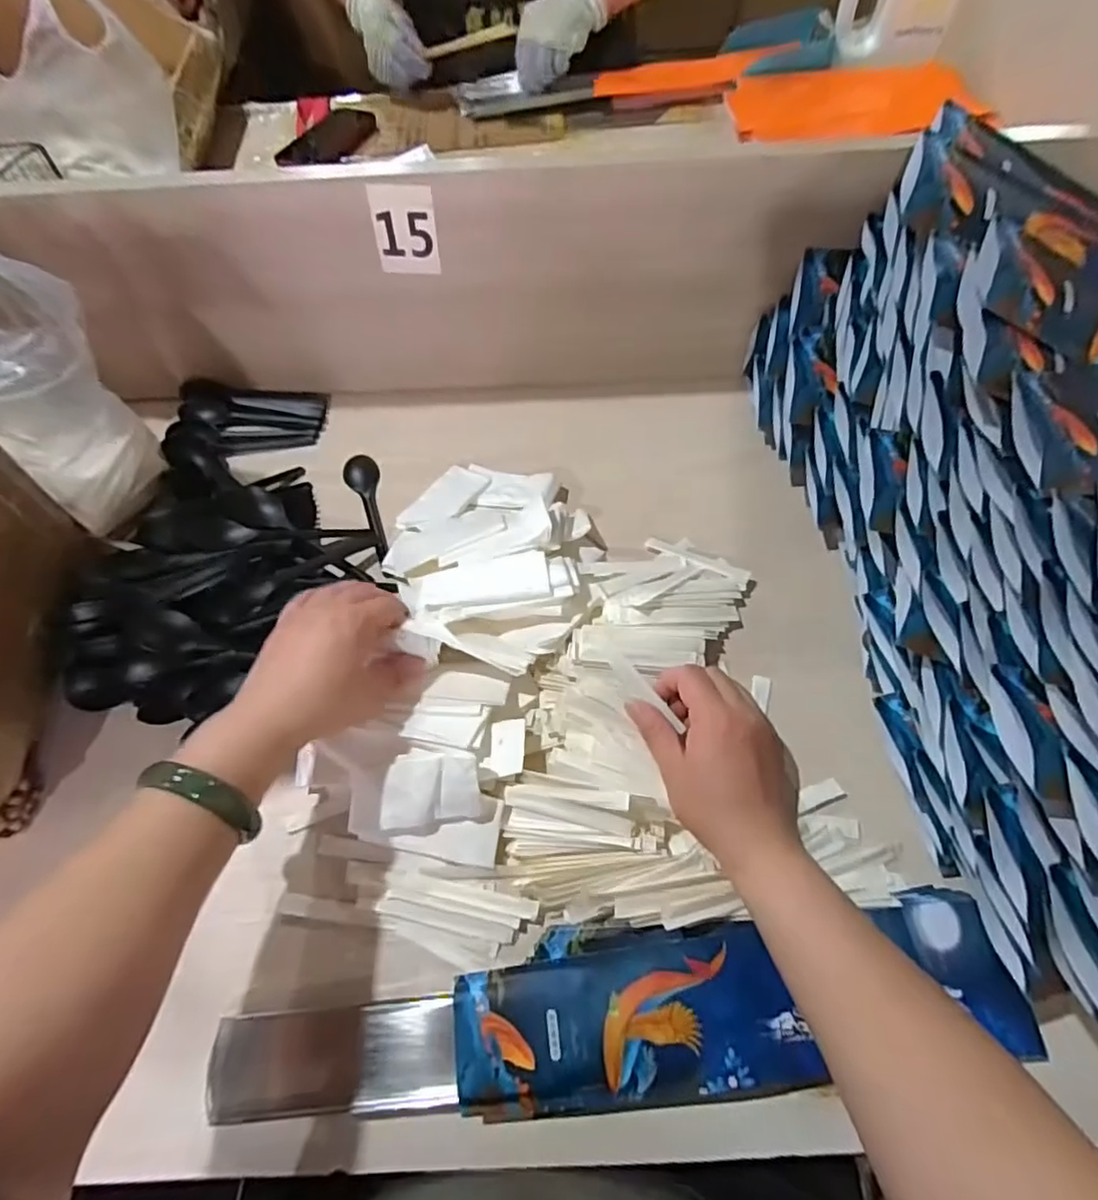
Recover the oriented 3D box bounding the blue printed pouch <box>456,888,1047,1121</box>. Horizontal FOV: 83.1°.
[{"bbox_3d":[0.110,0.237,0.366,0.322,0.017,0.086,-7,62,0],"label":"blue printed pouch"}]

